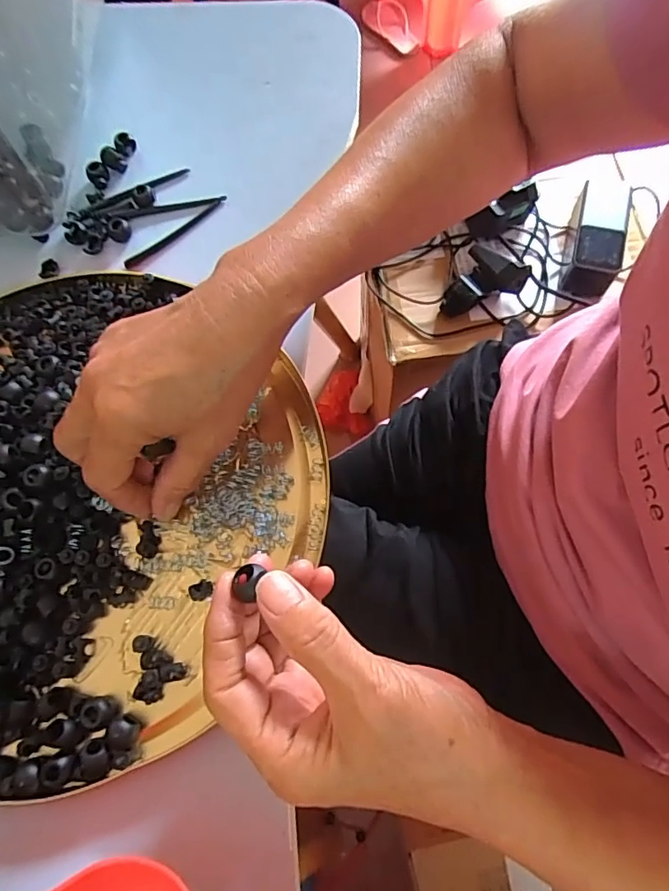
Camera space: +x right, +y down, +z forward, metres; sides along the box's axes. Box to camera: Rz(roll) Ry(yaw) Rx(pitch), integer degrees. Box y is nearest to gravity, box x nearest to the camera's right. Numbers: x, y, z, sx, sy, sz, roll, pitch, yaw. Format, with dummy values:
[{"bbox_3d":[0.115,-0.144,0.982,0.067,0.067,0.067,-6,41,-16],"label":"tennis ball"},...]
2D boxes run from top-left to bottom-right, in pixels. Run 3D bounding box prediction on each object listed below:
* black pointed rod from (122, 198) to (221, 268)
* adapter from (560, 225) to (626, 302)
[{"bbox_3d":[-0.115,-0.152,0.370,0.082,0.007,0.005,-38,74,-10],"label":"black pointed rod"},{"bbox_3d":[0.299,-0.211,0.592,0.052,0.048,0.068,14,73,7],"label":"adapter"}]

